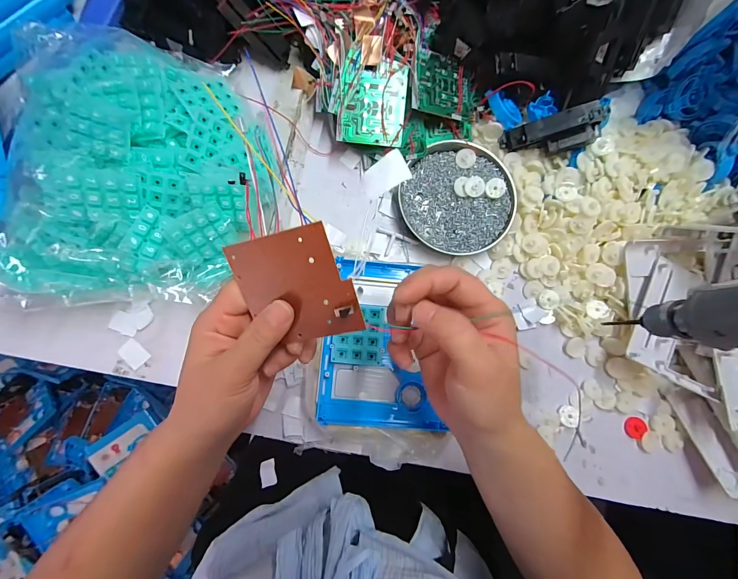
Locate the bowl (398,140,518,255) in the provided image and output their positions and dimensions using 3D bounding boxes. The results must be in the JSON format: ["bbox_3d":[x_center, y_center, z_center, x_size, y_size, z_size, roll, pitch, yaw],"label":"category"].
[{"bbox_3d":[0.106,-0.109,0.392,0.130,0.022,0.125,1,82,-4],"label":"bowl"}]

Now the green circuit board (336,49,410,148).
[{"bbox_3d":[0.005,-0.208,0.365,0.072,0.006,0.088,5,102,-8],"label":"green circuit board"}]

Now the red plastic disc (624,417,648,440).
[{"bbox_3d":[0.302,0.156,0.371,0.021,0.005,0.023,1,82,-4],"label":"red plastic disc"}]

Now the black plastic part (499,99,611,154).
[{"bbox_3d":[0.206,-0.178,0.372,0.102,0.032,0.036,-4,81,17],"label":"black plastic part"}]

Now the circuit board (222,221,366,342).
[{"bbox_3d":[-0.046,-0.001,0.207,0.072,0.004,0.070,-11,110,16],"label":"circuit board"}]

